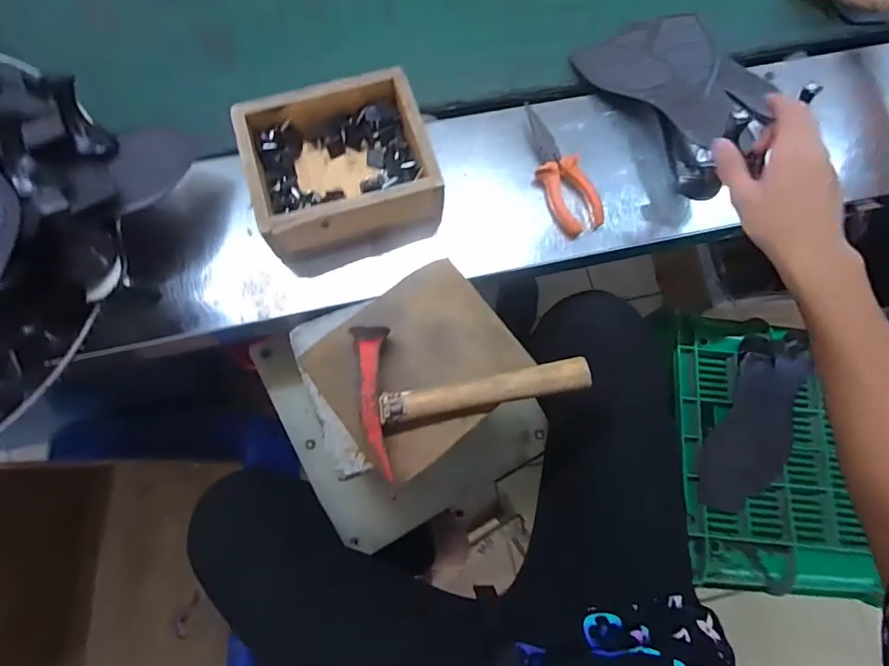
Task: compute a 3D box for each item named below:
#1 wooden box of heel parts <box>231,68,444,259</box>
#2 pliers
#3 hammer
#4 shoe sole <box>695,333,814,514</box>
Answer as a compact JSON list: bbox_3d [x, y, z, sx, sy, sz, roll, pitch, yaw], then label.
[{"bbox_3d":[-0.106,-0.174,0.491,0.180,0.066,0.158,-14,76,-5],"label":"wooden box of heel parts"},{"bbox_3d":[0.125,-0.180,0.516,0.050,0.022,0.152,-20,76,-6],"label":"pliers"},{"bbox_3d":[0.029,0.042,0.416,0.202,0.028,0.120,-10,75,-4],"label":"hammer"},{"bbox_3d":[0.452,0.128,0.686,0.105,0.022,0.268,23,88,5],"label":"shoe sole"}]

